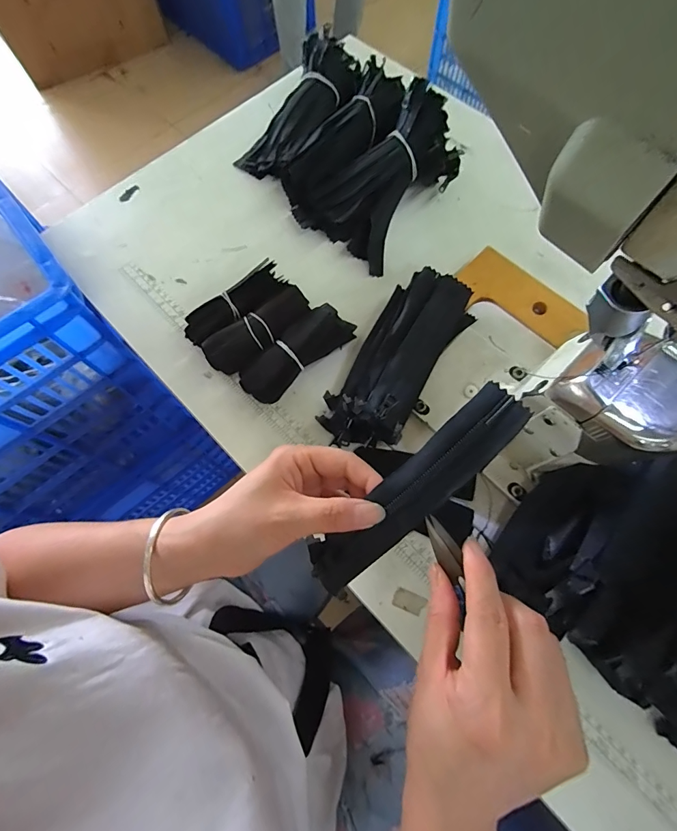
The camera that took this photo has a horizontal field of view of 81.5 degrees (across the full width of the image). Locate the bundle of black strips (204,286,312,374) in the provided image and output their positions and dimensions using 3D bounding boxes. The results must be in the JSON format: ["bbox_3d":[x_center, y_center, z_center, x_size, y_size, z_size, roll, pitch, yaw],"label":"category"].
[{"bbox_3d":[-0.081,-0.085,0.412,0.115,0.032,0.041,-36,74,-11],"label":"bundle of black strips"}]

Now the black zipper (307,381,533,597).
[{"bbox_3d":[0.044,0.050,0.245,0.167,0.012,0.032,-46,74,13],"label":"black zipper"}]

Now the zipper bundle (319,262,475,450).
[{"bbox_3d":[0.057,-0.056,0.384,0.081,0.054,0.194,33,74,12],"label":"zipper bundle"}]

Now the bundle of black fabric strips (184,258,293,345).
[{"bbox_3d":[-0.108,-0.113,0.417,0.115,0.033,0.042,-33,73,-10],"label":"bundle of black fabric strips"}]

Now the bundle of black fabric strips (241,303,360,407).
[{"bbox_3d":[-0.042,-0.064,0.402,0.127,0.036,0.052,-43,75,-13],"label":"bundle of black fabric strips"}]

